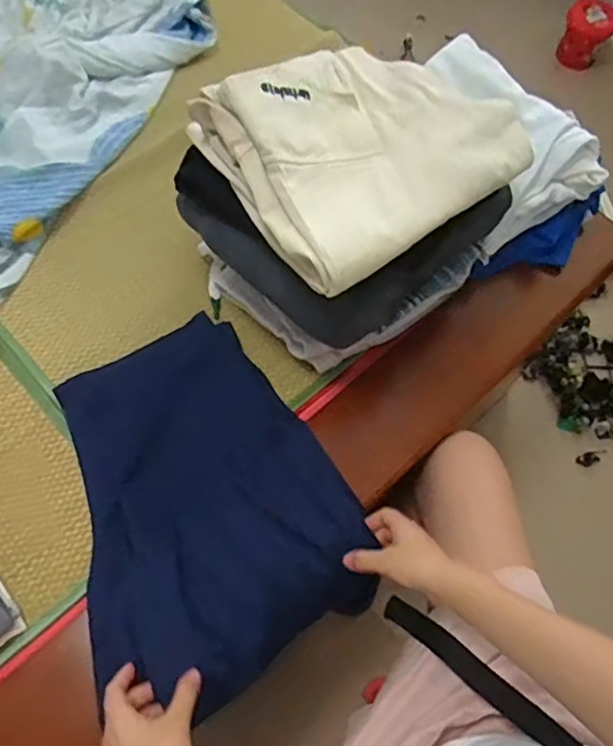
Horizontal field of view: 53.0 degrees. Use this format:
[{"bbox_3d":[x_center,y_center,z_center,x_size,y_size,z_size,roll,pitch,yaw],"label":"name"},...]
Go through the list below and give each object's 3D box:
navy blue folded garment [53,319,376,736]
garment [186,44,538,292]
[{"bbox_3d":[-0.122,0.124,0.664,0.273,0.055,0.385,-26,68,-15],"label":"navy blue folded garment"},{"bbox_3d":[0.063,-0.241,0.619,0.293,0.060,0.244,-34,71,-18],"label":"garment"}]

